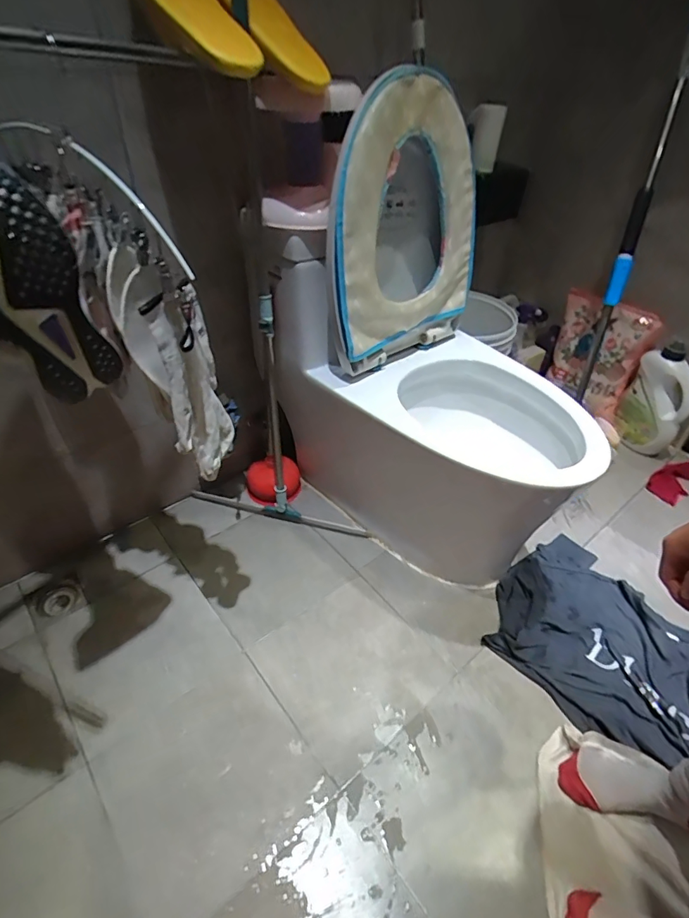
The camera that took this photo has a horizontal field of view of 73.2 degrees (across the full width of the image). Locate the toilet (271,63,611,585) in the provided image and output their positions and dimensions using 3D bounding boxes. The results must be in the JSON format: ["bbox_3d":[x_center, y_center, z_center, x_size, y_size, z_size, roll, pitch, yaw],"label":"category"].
[{"bbox_3d":[0.205,-0.203,0.935,0.579,0.808,0.365,24,45,21],"label":"toilet"}]

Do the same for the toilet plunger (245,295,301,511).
[{"bbox_3d":[-0.171,-0.089,1.035,0.137,0.550,0.118,-4,41,-8],"label":"toilet plunger"}]

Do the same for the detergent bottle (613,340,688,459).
[{"bbox_3d":[0.924,-0.178,1.360,0.105,0.324,0.175,-16,35,-39],"label":"detergent bottle"}]

